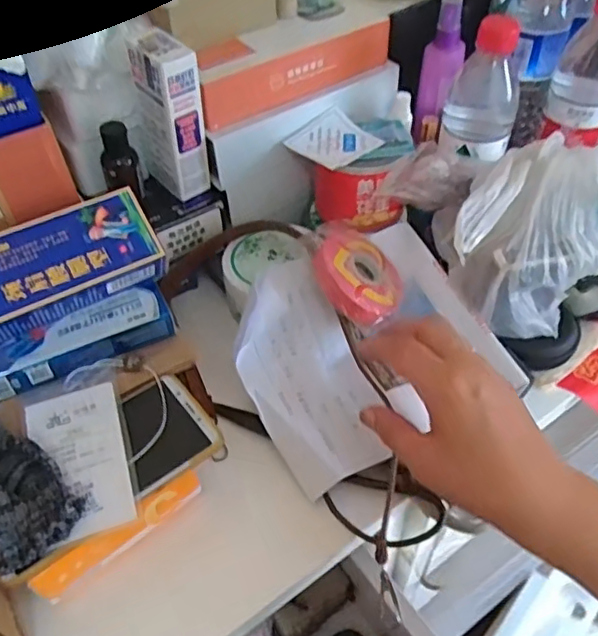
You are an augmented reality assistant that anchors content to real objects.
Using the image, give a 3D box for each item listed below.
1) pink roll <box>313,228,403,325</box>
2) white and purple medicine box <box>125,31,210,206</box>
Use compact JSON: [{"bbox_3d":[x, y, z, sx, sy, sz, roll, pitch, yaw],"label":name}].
[{"bbox_3d":[0.051,-0.036,0.488,0.078,0.014,0.076,18,52,-25],"label":"pink roll"},{"bbox_3d":[-0.103,-0.161,0.480,0.036,0.120,0.050,-36,57,-25],"label":"white and purple medicine box"}]

